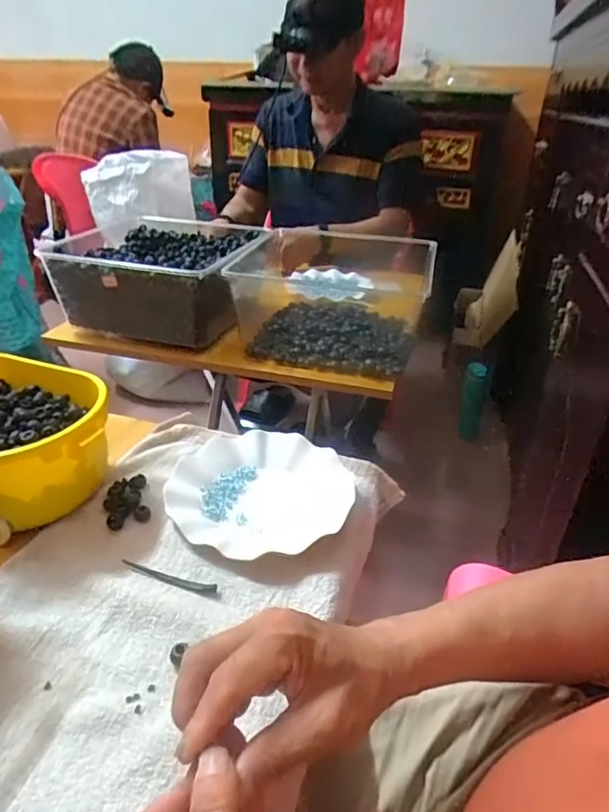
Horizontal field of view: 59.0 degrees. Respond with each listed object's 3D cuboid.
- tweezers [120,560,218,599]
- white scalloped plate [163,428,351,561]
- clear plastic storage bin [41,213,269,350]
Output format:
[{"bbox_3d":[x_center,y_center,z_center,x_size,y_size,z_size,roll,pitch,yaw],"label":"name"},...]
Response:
[{"bbox_3d":[-0.117,0.147,0.463,0.088,0.007,0.011,10,31,15],"label":"tweezers"},{"bbox_3d":[-0.042,0.083,0.569,0.185,0.022,0.185,1,30,-1],"label":"white scalloped plate"},{"bbox_3d":[-0.238,-0.228,0.955,0.302,0.133,0.322,7,31,9],"label":"clear plastic storage bin"}]

